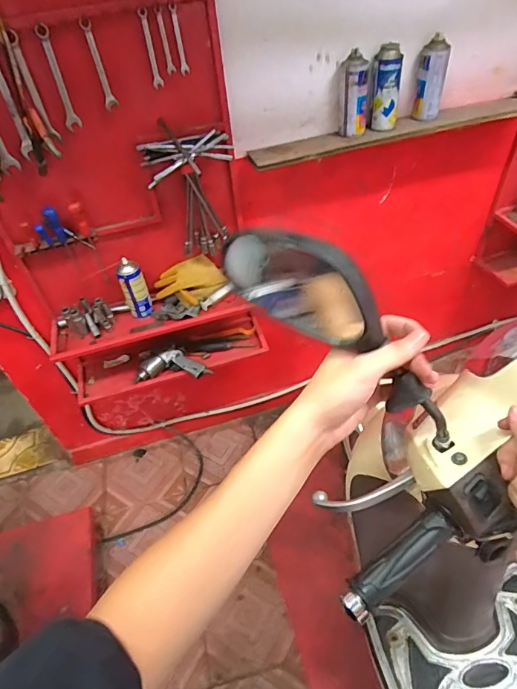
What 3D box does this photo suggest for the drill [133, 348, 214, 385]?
[{"bbox_3d":[-0.253,0.064,1.316,0.225,0.054,0.090,-5,47,2],"label":"drill"}]

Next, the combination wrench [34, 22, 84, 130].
[{"bbox_3d":[-0.393,-0.517,0.861,0.032,0.175,0.013,-23,49,-14],"label":"combination wrench"}]

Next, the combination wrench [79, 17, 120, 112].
[{"bbox_3d":[-0.310,-0.543,0.860,0.027,0.153,0.010,-11,47,-3],"label":"combination wrench"}]

